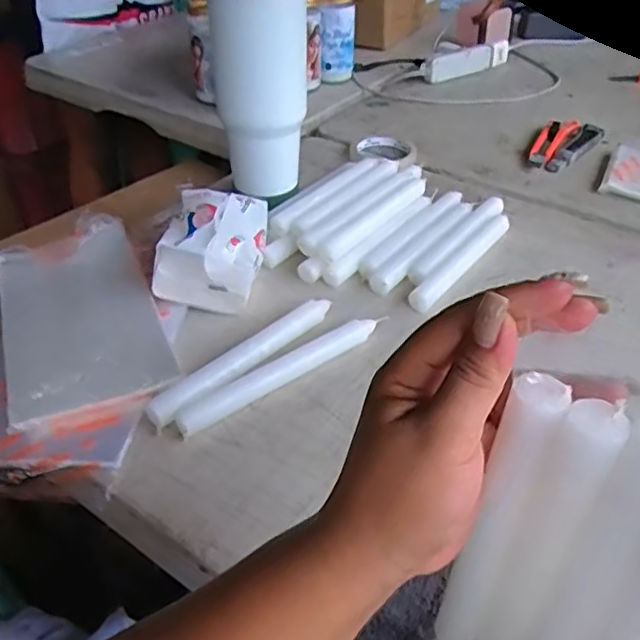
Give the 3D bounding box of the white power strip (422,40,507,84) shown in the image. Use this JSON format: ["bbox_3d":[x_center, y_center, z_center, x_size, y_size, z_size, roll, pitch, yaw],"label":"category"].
[{"bbox_3d":[0.263,-0.455,1.116,0.185,0.042,0.030,-20,44,-22],"label":"white power strip"}]

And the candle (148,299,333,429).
[{"bbox_3d":[-0.060,0.031,0.535,0.024,0.018,0.193,31,49,32],"label":"candle"}]

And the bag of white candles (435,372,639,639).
[{"bbox_3d":[0.120,0.115,0.281,0.107,0.188,0.024,20,44,23],"label":"bag of white candles"}]

